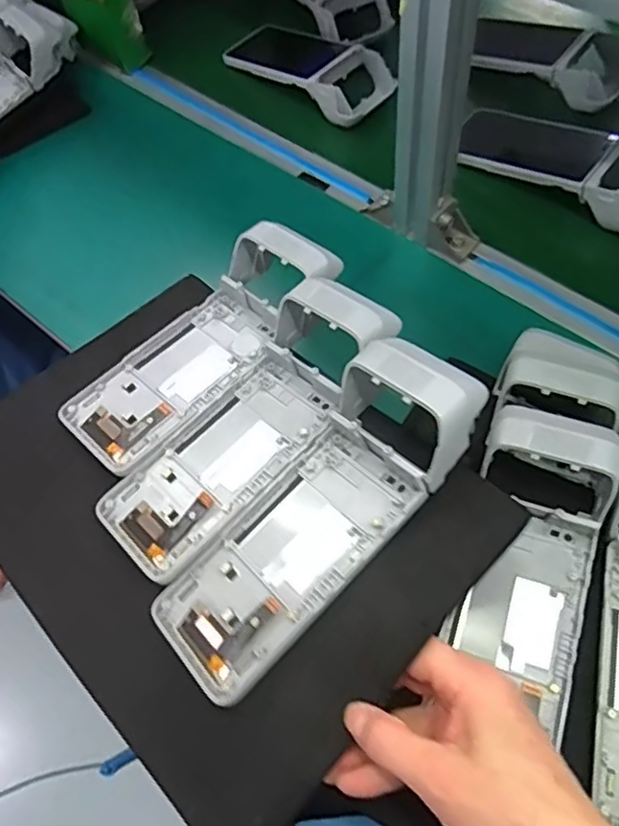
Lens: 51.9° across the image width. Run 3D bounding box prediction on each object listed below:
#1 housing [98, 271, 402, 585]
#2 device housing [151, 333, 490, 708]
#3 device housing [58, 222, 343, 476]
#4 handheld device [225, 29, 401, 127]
[{"bbox_3d":[-0.042,-0.001,0.418,0.079,0.046,0.225,39,72,20],"label":"housing"},{"bbox_3d":[0.005,0.058,0.375,0.082,0.049,0.224,40,87,20],"label":"device housing"},{"bbox_3d":[-0.082,-0.054,0.473,0.217,0.047,0.082,-42,68,-16],"label":"device housing"},{"bbox_3d":[-0.003,-0.404,0.735,0.197,0.042,0.095,37,71,20],"label":"handheld device"}]

